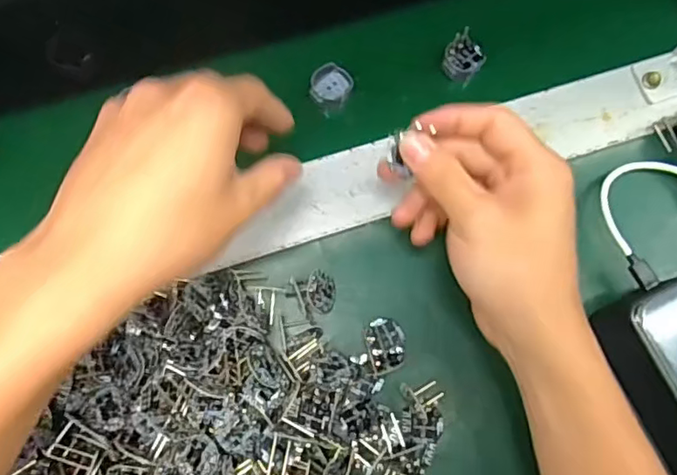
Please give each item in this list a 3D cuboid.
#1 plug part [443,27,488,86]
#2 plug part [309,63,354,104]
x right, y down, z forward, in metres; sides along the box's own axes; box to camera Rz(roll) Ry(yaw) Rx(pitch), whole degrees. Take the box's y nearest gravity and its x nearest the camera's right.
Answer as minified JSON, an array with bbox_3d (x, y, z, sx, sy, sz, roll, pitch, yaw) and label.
[{"bbox_3d":[0.086,-0.122,0.390,0.026,0.023,0.031,24,77,5],"label":"plug part"},{"bbox_3d":[-0.005,-0.101,0.385,0.024,0.012,0.028,32,78,6],"label":"plug part"}]

